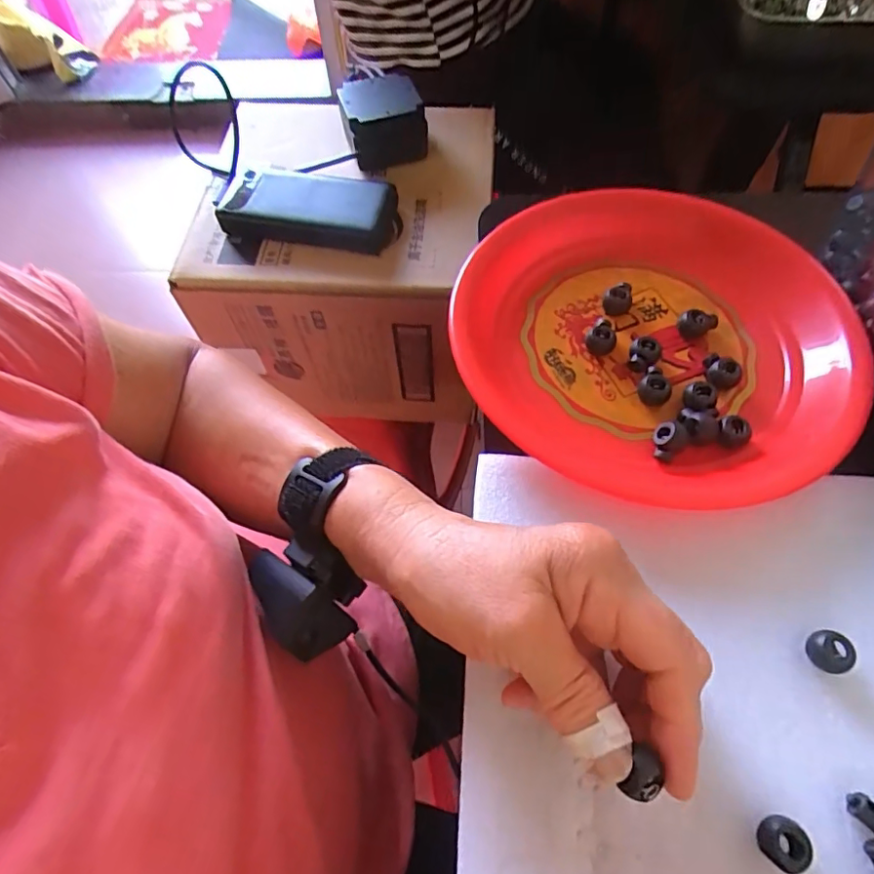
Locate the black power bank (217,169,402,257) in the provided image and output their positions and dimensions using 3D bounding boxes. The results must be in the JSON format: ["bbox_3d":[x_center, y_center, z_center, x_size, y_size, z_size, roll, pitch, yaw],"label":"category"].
[{"bbox_3d":[-0.114,-0.209,0.498,0.155,0.032,0.068,8,62,7],"label":"black power bank"}]

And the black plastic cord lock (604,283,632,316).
[{"bbox_3d":[0.115,-0.086,0.344,0.016,0.011,0.020,22,65,14],"label":"black plastic cord lock"}]

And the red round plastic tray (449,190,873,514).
[{"bbox_3d":[0.125,-0.065,0.323,0.228,0.051,0.227,-1,61,2],"label":"red round plastic tray"}]

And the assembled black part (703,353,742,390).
[{"bbox_3d":[0.163,-0.037,0.313,0.021,0.013,0.016,22,65,14],"label":"assembled black part"}]

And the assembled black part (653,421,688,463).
[{"bbox_3d":[0.124,0.001,0.291,0.016,0.012,0.020,35,68,20],"label":"assembled black part"}]

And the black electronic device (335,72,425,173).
[{"bbox_3d":[-0.053,-0.311,0.536,0.073,0.047,0.079,-17,62,-7],"label":"black electronic device"}]

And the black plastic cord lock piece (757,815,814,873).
[{"bbox_3d":[0.132,0.156,0.209,0.015,0.012,0.017,17,64,12],"label":"black plastic cord lock piece"}]

